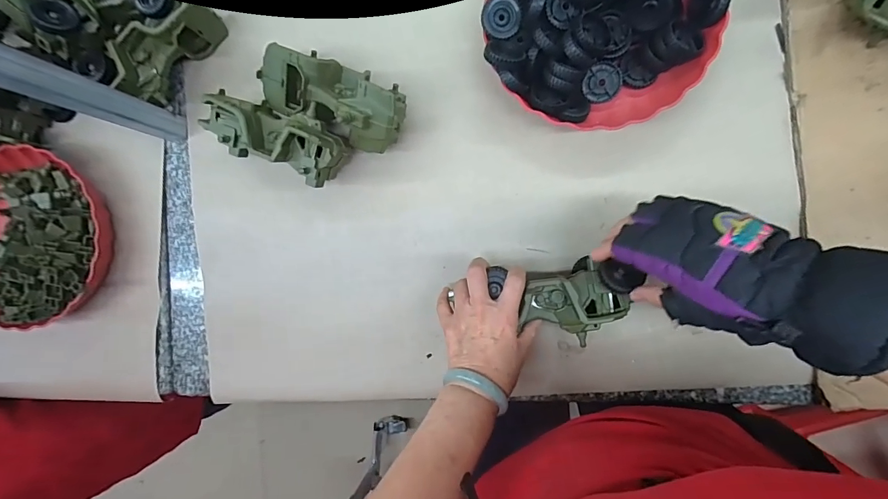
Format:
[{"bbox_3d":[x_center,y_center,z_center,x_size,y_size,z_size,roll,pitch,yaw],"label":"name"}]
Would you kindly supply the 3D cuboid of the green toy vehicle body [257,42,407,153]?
[{"bbox_3d":[-0.128,-0.179,0.493,0.177,0.066,0.083,25,94,7],"label":"green toy vehicle body"}]

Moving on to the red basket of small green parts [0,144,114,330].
[{"bbox_3d":[-0.571,-0.017,0.577,0.247,0.061,0.232,0,91,8],"label":"red basket of small green parts"}]

